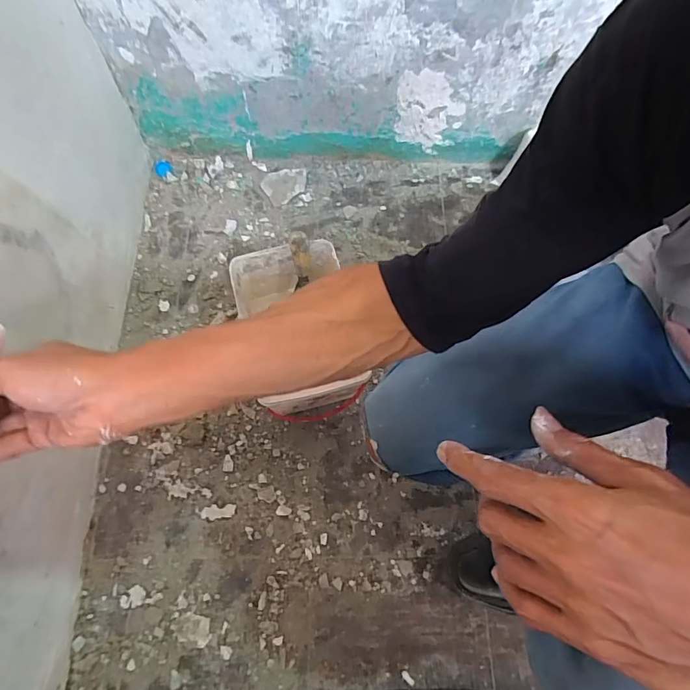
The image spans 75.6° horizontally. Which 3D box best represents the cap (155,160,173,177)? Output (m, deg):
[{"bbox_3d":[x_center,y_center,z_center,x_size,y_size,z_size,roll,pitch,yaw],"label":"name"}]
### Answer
[{"bbox_3d":[-0.361,-0.351,0.888,0.032,0.014,0.034,1,68,-1],"label":"cap"}]

